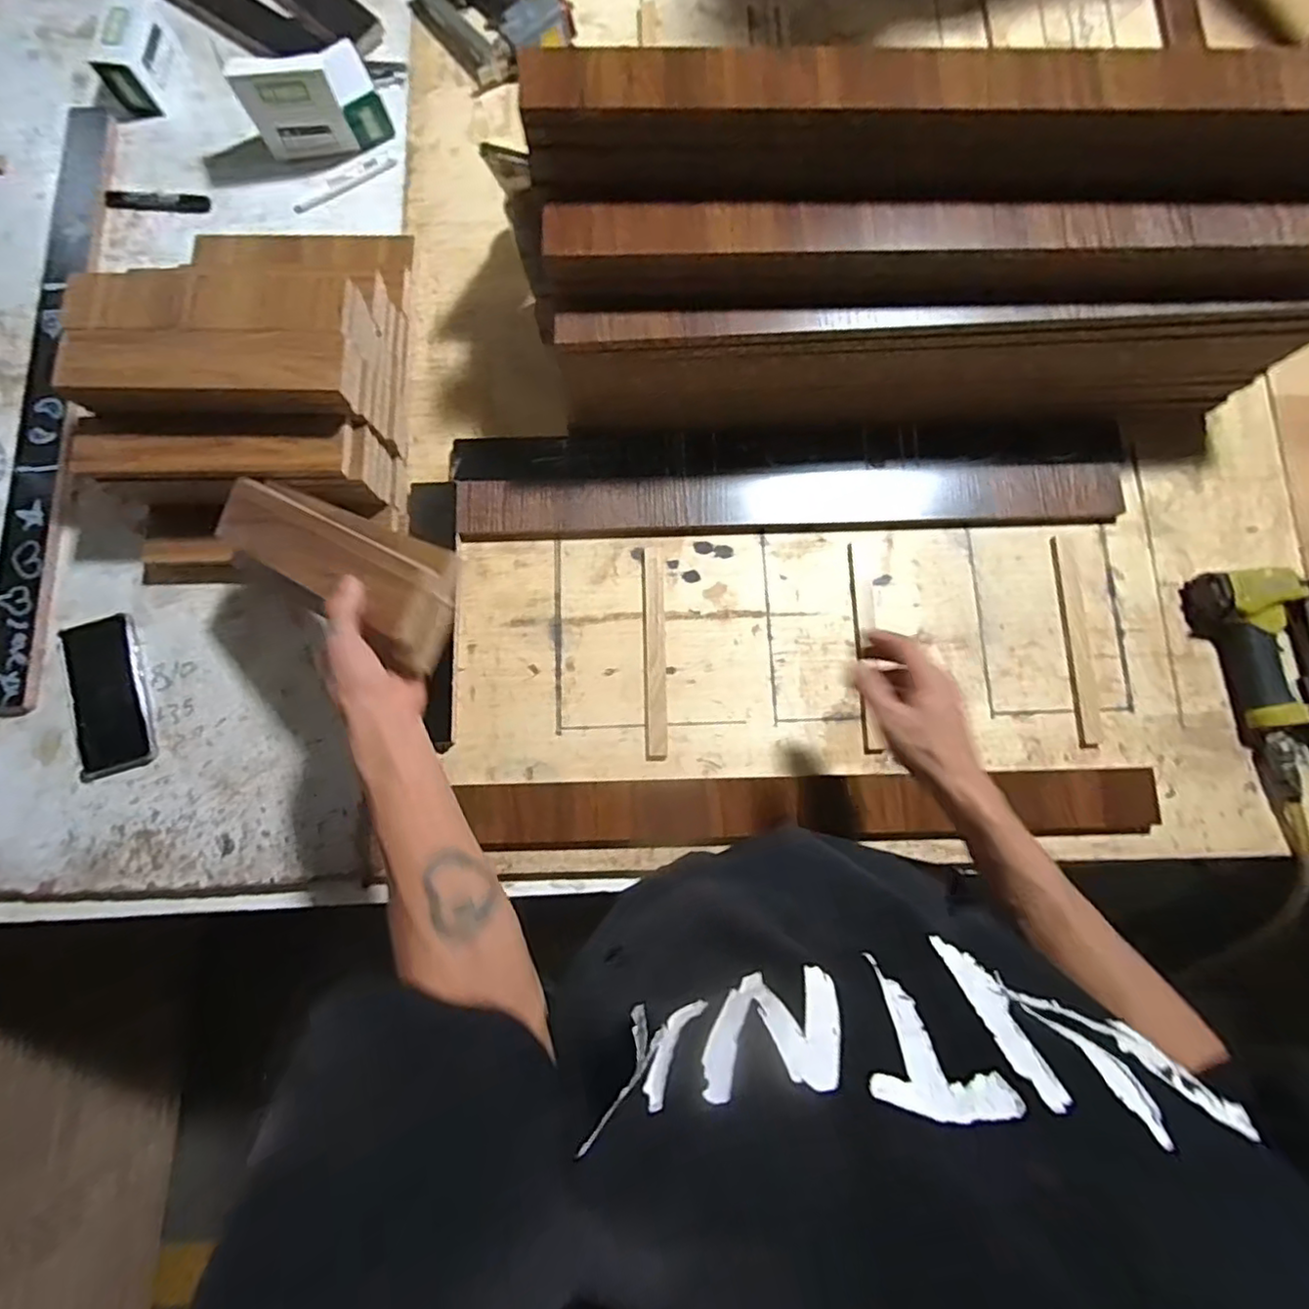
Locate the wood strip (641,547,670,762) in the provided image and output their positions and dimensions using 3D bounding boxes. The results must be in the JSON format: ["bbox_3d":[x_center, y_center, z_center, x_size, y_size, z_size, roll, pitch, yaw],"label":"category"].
[{"bbox_3d":[0.000,-0.003,0.705,0.027,0.007,0.233,-2,80,0],"label":"wood strip"}]

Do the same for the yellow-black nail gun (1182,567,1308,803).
[{"bbox_3d":[0.685,0.019,0.682,0.134,0.051,0.236,-14,80,-2],"label":"yellow-black nail gun"}]

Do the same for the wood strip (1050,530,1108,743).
[{"bbox_3d":[0.468,-0.017,0.707,0.028,0.010,0.233,-2,80,0],"label":"wood strip"}]

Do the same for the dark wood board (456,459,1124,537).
[{"bbox_3d":[0.156,-0.178,0.728,0.743,0.027,0.076,-2,80,0],"label":"dark wood board"}]

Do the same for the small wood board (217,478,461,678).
[{"bbox_3d":[-0.282,-0.089,0.559,0.268,0.049,0.086,26,80,22],"label":"small wood board"}]

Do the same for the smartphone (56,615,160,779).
[{"bbox_3d":[-0.591,0.043,0.689,0.082,0.016,0.167,-18,80,-3],"label":"smartphone"}]

